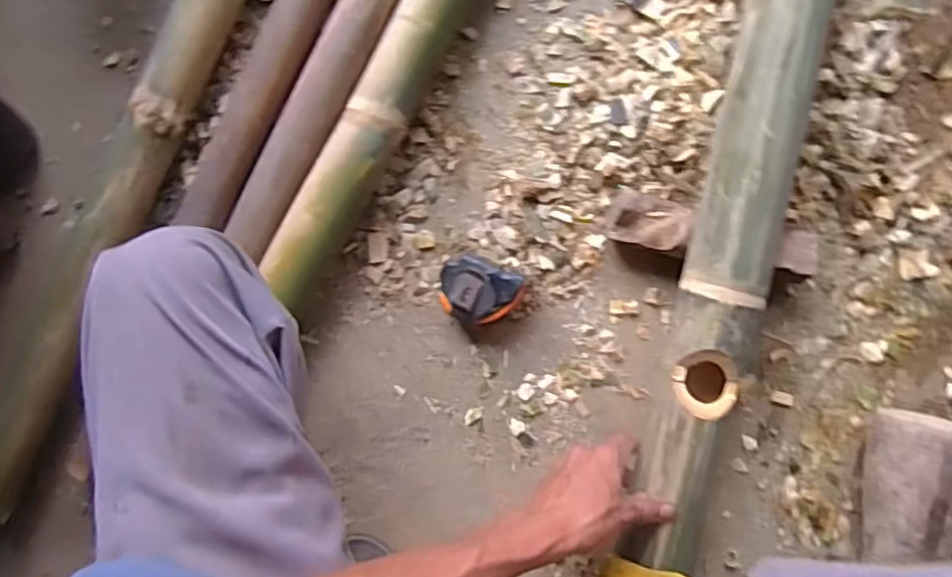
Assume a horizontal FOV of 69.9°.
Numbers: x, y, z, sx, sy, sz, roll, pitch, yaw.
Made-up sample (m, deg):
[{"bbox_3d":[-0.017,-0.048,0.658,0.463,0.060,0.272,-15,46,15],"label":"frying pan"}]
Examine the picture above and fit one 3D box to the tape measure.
[{"bbox_3d":[0.003,0.002,0.608,0.073,0.039,0.059,24,93,6],"label":"tape measure"}]

